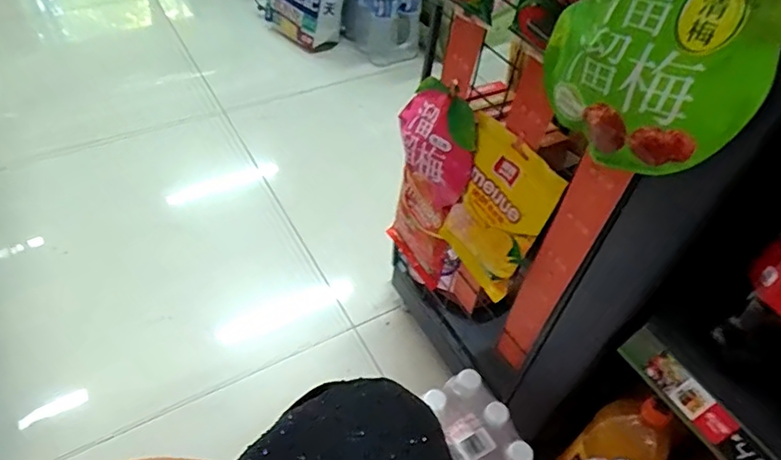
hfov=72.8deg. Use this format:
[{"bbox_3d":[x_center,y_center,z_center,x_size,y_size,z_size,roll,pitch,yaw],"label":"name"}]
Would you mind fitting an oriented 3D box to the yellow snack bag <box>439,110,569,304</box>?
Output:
[{"bbox_3d":[0.129,-0.025,0.657,0.051,0.193,0.138,-16,52,-19],"label":"yellow snack bag"}]

